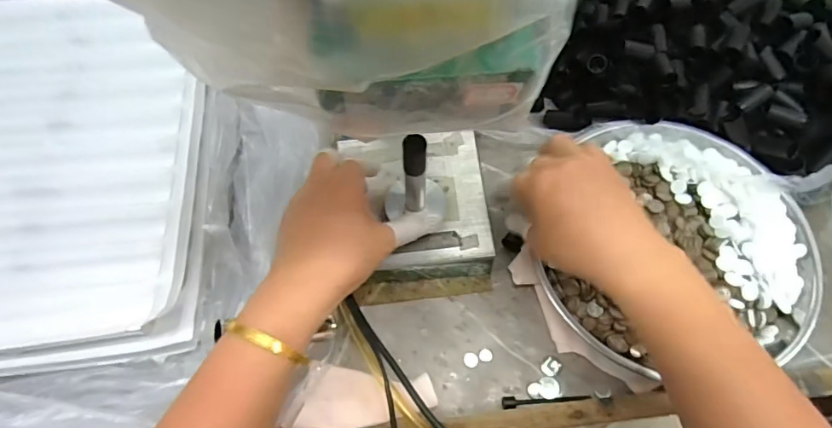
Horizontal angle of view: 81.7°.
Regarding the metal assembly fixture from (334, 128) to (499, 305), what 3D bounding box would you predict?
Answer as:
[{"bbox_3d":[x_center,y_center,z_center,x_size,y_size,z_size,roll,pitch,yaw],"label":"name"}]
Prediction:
[{"bbox_3d":[0.000,-0.013,0.385,0.118,0.137,0.131,-5,66,-2],"label":"metal assembly fixture"}]

